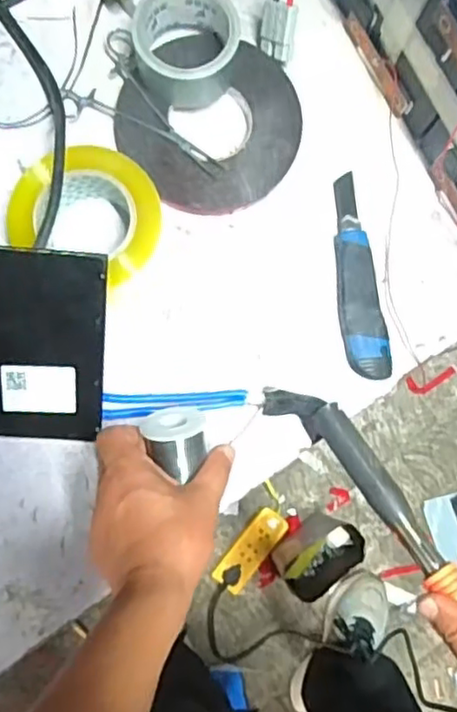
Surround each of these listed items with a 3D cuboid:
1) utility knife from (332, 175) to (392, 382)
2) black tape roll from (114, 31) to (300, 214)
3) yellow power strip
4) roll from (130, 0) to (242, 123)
[{"bbox_3d":[0.116,-0.074,0.607,0.037,0.014,0.191,-9,82,-5],"label":"utility knife"},{"bbox_3d":[-0.013,-0.224,0.615,0.157,0.023,0.162,1,81,-4],"label":"black tape roll"},{"bbox_3d":[0.043,0.374,1.266,0.065,0.031,0.168,38,80,2],"label":"yellow power strip"},{"bbox_3d":[-0.037,-0.283,0.594,0.096,0.060,0.091,1,81,-4],"label":"roll"}]

